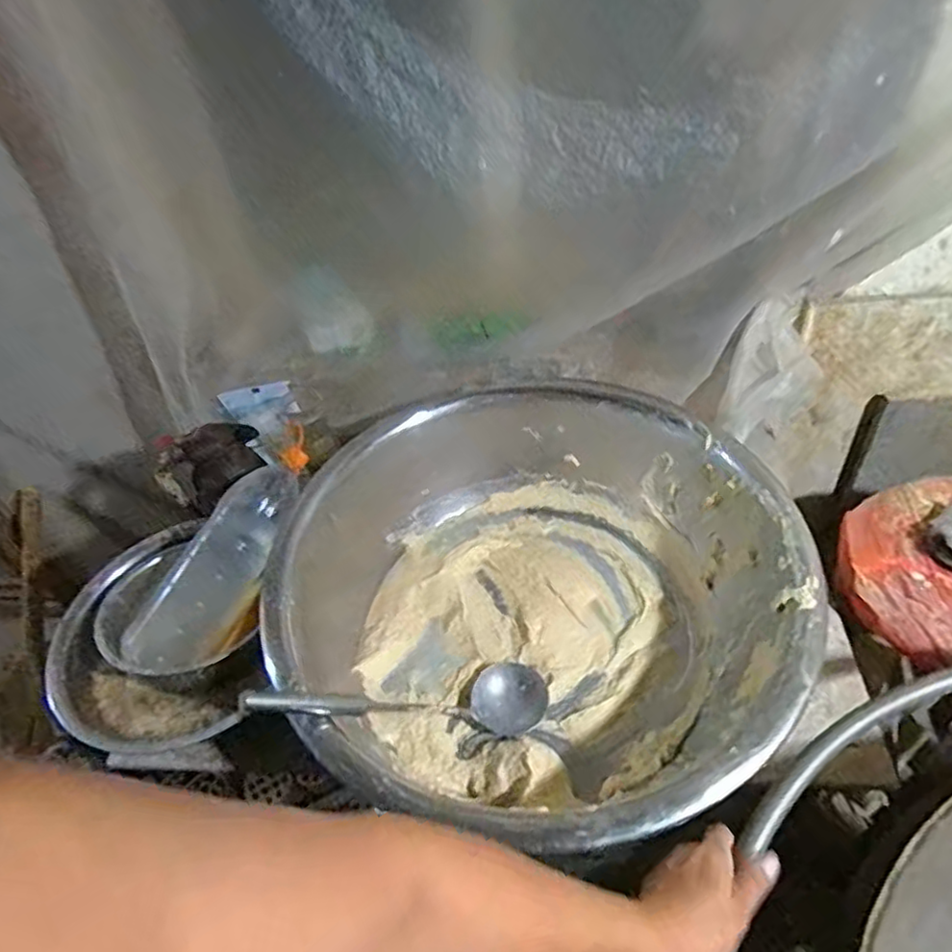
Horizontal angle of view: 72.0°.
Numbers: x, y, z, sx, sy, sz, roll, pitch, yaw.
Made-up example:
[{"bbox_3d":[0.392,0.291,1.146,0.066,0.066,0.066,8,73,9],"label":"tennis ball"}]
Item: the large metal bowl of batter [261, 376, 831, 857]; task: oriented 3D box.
[{"bbox_3d":[0.075,0.130,0.815,0.585,0.185,0.547,-3,46,3],"label":"large metal bowl of batter"}]

